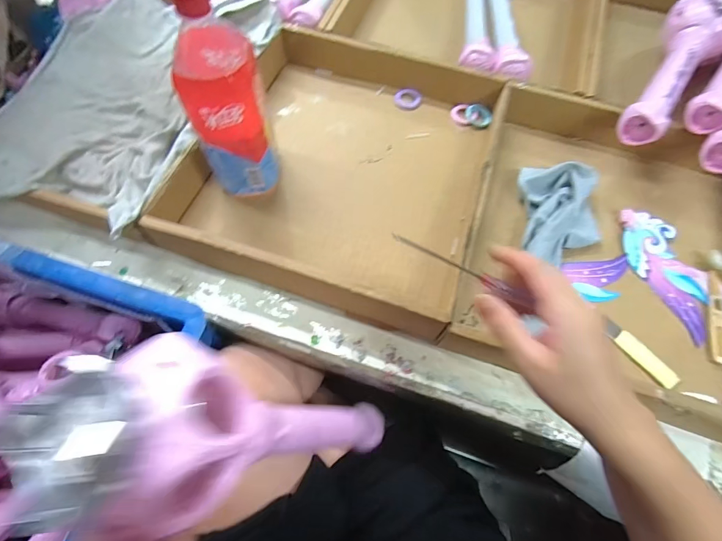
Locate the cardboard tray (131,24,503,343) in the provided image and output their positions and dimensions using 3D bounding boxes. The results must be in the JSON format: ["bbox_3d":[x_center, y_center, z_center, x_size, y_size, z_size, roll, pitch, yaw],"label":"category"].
[{"bbox_3d":[-0.015,-0.143,0.476,0.337,0.069,0.373,18,66,7],"label":"cardboard tray"}]

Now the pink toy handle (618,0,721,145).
[{"bbox_3d":[0.434,-0.283,0.531,0.090,0.091,0.343,36,74,16],"label":"pink toy handle"}]

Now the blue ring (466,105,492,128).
[{"bbox_3d":[0.170,-0.223,0.544,0.036,0.005,0.037,0,65,-1],"label":"blue ring"}]

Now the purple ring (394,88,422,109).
[{"bbox_3d":[0.070,-0.255,0.562,0.039,0.005,0.041,0,65,-1],"label":"purple ring"}]

